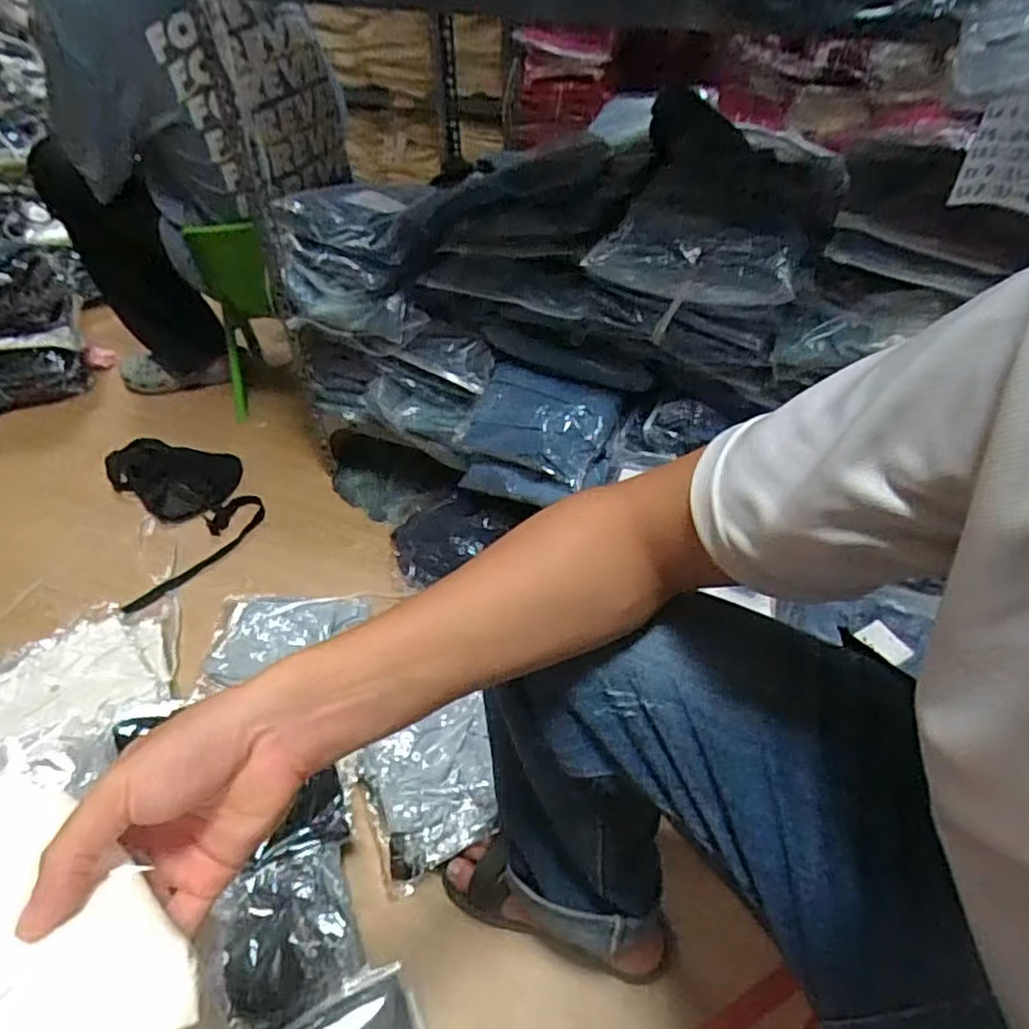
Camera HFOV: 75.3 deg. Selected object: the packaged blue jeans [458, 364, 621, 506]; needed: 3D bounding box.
[{"bbox_3d":[0.028,-0.107,0.939,0.212,0.181,0.042,16,5,22],"label":"packaged blue jeans"}]

